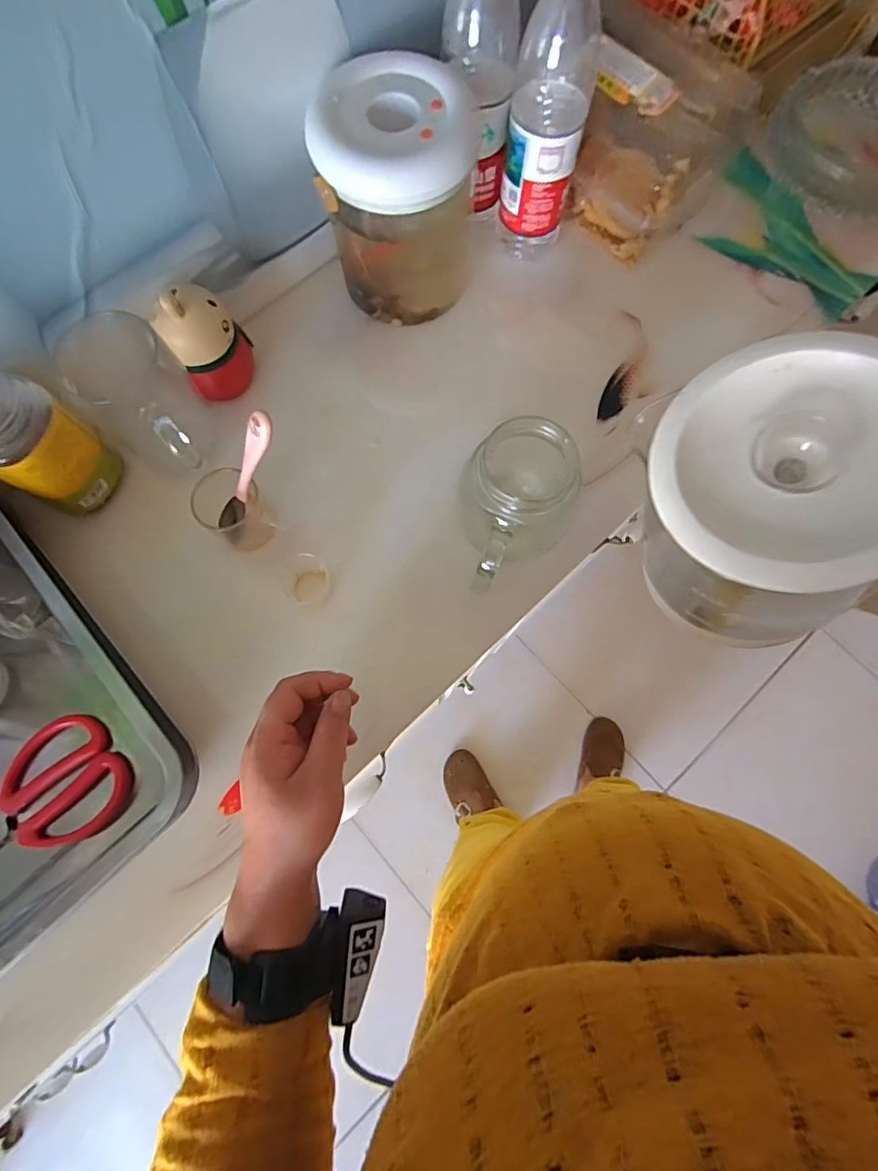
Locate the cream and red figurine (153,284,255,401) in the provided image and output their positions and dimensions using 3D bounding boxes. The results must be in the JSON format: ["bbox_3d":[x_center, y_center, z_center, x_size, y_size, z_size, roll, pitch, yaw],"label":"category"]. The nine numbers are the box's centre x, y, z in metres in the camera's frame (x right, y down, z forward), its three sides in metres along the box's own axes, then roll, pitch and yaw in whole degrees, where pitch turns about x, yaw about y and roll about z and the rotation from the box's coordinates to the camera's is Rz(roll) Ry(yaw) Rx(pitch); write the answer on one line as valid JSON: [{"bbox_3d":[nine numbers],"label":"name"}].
[{"bbox_3d":[-0.200,-0.210,0.446,0.068,0.088,0.060,-27,78,-8],"label":"cream and red figurine"}]

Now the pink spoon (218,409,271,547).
[{"bbox_3d":[-0.157,-0.084,0.411,0.029,0.134,0.014,46,42,10],"label":"pink spoon"}]

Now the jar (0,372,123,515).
[{"bbox_3d":[-0.326,-0.112,0.414,0.075,0.113,0.072,26,76,5],"label":"jar"}]

